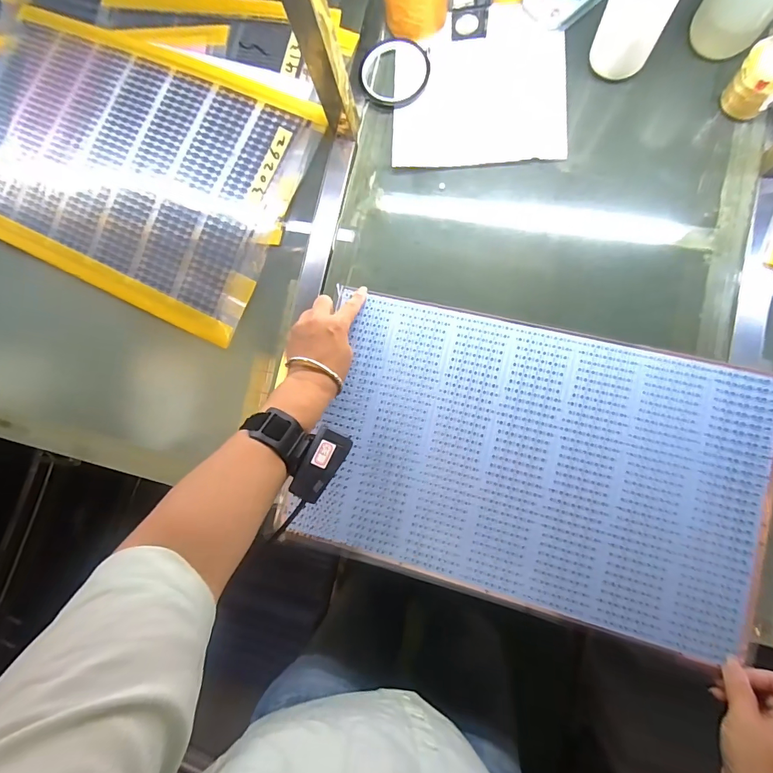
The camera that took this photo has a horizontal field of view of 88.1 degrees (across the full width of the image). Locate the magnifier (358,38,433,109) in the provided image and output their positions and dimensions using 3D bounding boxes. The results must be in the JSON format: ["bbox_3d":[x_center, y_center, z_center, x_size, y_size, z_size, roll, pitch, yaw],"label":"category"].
[{"bbox_3d":[0.011,-0.409,0.516,0.086,0.008,0.082,-1,85,8],"label":"magnifier"}]

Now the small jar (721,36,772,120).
[{"bbox_3d":[0.401,-0.328,0.429,0.052,0.060,0.047,40,91,10],"label":"small jar"}]

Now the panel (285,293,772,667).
[{"bbox_3d":[0.166,0.085,0.450,0.468,0.011,0.304,14,87,9],"label":"panel"}]

